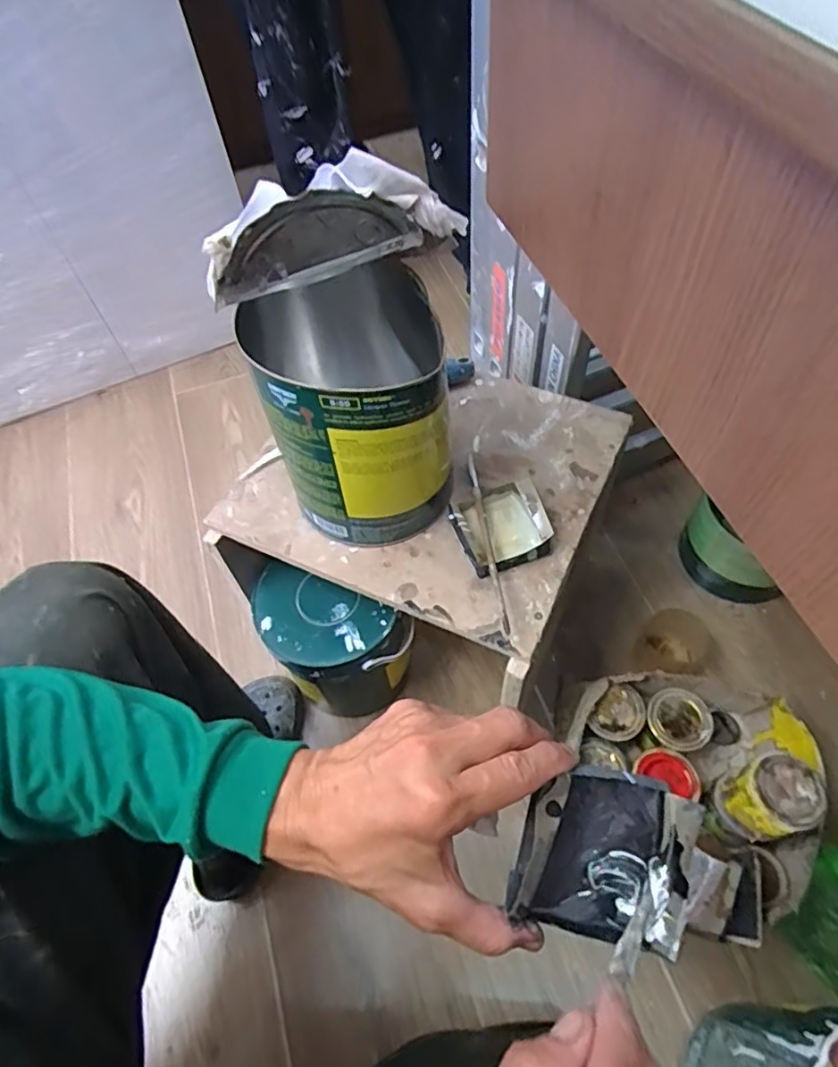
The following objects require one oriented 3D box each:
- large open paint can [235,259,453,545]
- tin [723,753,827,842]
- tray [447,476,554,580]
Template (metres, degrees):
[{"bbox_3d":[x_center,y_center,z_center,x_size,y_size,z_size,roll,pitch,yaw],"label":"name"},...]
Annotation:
[{"bbox_3d":[-0.052,-0.106,0.550,0.151,0.198,0.161,-15,58,-5],"label":"large open paint can"},{"bbox_3d":[0.353,0.265,0.618,0.071,0.066,0.067,-2,58,3],"label":"tin"},{"bbox_3d":[0.075,-0.007,0.575,0.082,0.032,0.077,-19,58,-7],"label":"tray"}]

